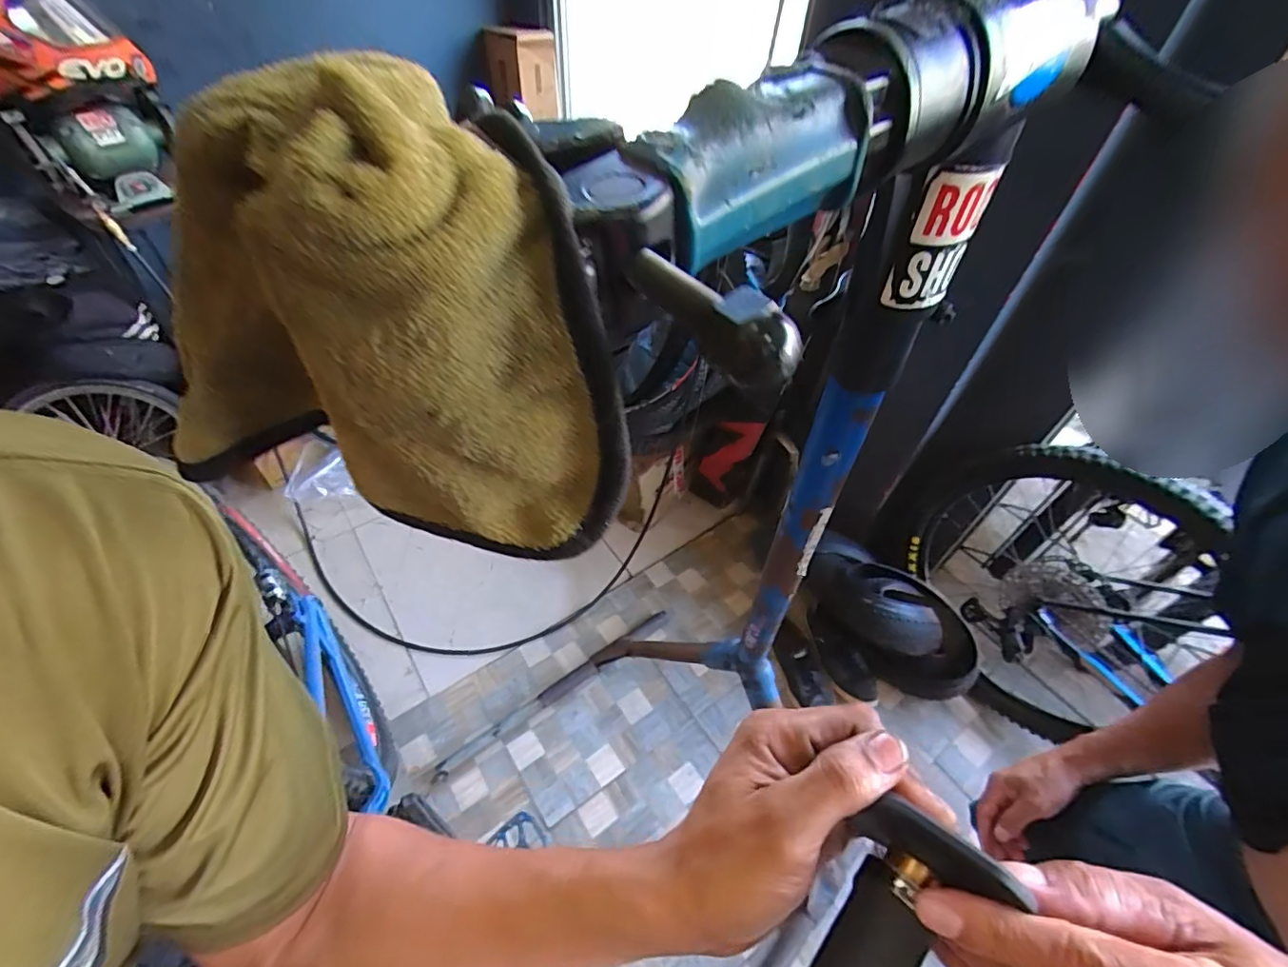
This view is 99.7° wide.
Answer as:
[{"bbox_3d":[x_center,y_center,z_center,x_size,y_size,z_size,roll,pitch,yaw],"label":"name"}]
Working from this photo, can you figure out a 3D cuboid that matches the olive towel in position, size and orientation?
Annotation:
[{"bbox_3d":[-0.080,-0.045,0.156,0.155,0.109,0.069,10,50,6],"label":"olive towel"}]

